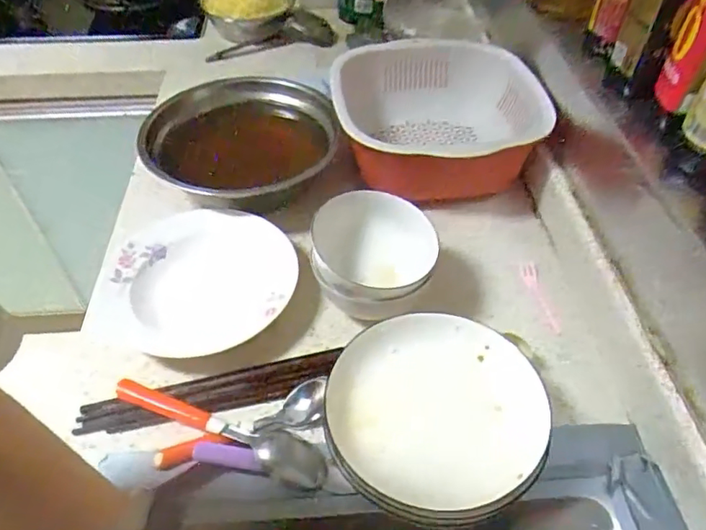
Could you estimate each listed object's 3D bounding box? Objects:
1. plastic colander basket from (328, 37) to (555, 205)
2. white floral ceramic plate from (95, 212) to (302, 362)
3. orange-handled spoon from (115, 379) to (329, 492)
[{"bbox_3d":[0.127,-0.188,0.713,0.268,0.114,0.263,-3,48,-3],"label":"plastic colander basket"},{"bbox_3d":[-0.154,0.016,0.569,0.184,0.036,0.171,0,48,0],"label":"white floral ceramic plate"},{"bbox_3d":[-0.115,0.140,0.473,0.200,0.017,0.037,20,51,16],"label":"orange-handled spoon"}]

